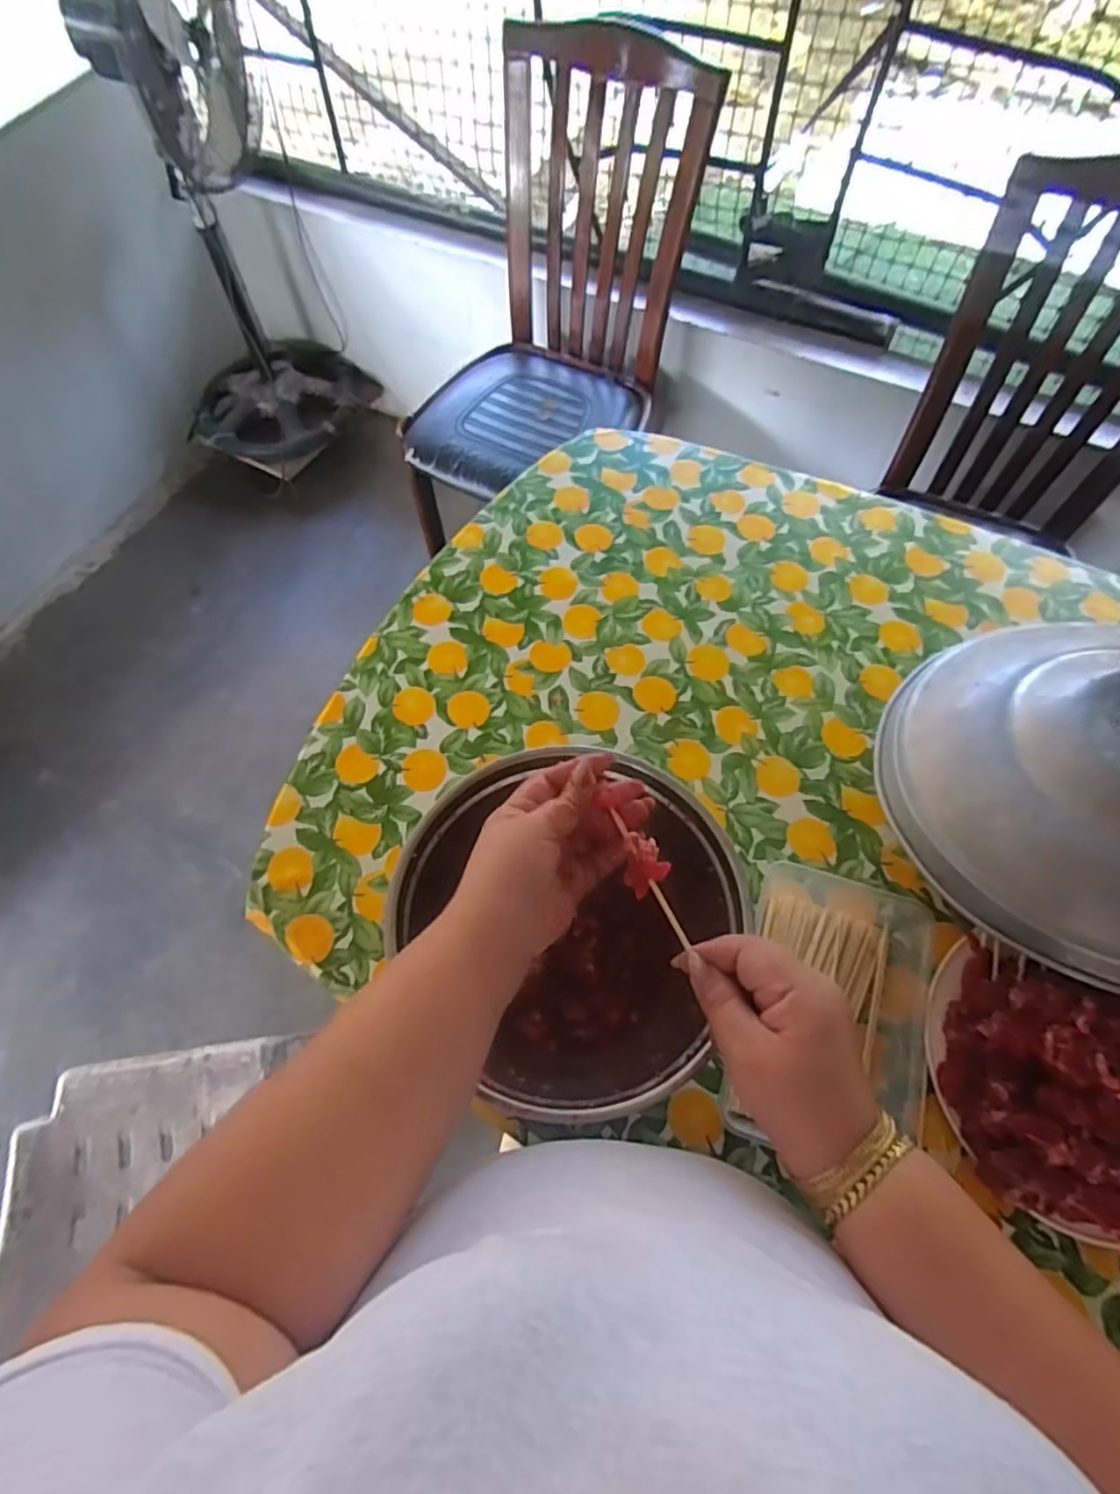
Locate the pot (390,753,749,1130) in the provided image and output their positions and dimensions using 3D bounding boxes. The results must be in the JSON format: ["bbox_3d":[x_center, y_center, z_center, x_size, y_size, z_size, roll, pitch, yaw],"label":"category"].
[{"bbox_3d":[0.001,0.154,0.575,0.254,0.150,0.258,-1,65,1],"label":"pot"}]

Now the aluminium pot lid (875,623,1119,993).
[{"bbox_3d":[0.452,0.035,0.548,0.289,0.116,0.339,-41,70,-16],"label":"aluminium pot lid"}]

